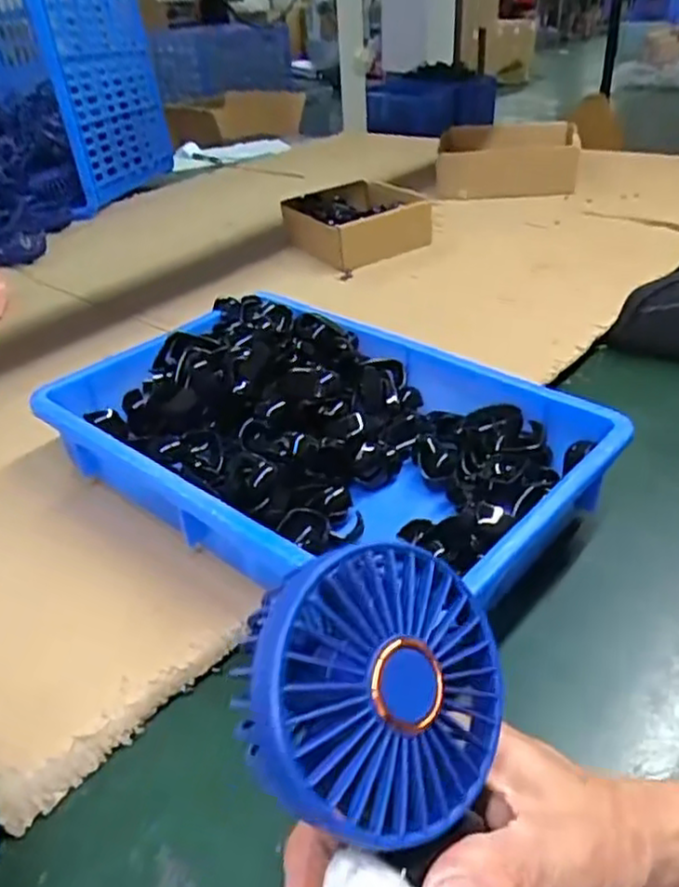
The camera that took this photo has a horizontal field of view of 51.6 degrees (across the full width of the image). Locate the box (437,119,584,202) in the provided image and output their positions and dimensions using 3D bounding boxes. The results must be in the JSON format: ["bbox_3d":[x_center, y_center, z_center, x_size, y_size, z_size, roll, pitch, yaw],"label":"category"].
[{"bbox_3d":[0.269,-0.454,1.118,0.203,0.074,0.200,6,35,13],"label":"box"}]

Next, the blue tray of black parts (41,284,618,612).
[{"bbox_3d":[-0.018,0.000,0.507,0.355,0.082,0.238,25,43,32],"label":"blue tray of black parts"}]

